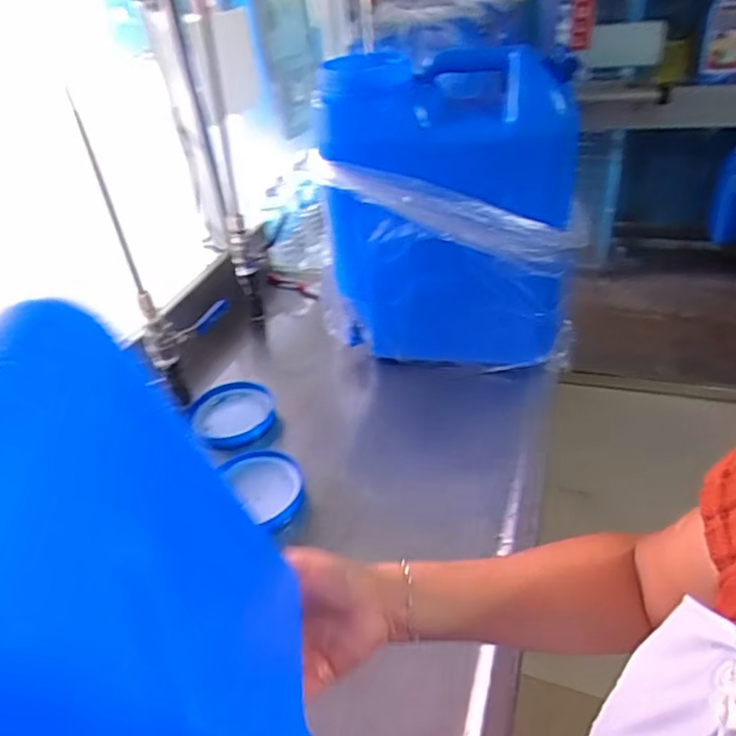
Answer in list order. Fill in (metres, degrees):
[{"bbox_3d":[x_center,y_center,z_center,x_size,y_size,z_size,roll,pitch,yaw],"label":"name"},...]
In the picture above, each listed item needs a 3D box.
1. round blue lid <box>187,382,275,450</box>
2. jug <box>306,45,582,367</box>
[{"bbox_3d":[-0.193,0.069,0.843,0.114,0.027,0.128,-28,41,-25],"label":"round blue lid"},{"bbox_3d":[0.112,-0.207,0.806,0.306,0.397,0.186,0,37,10],"label":"jug"}]

